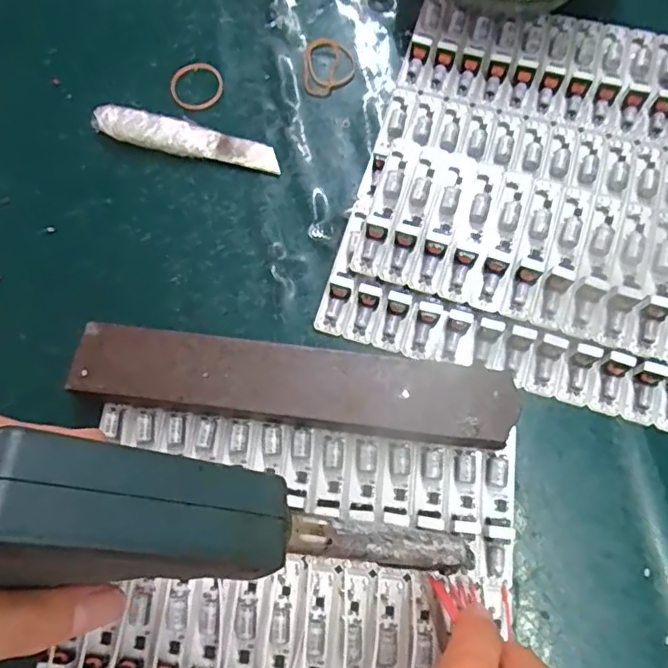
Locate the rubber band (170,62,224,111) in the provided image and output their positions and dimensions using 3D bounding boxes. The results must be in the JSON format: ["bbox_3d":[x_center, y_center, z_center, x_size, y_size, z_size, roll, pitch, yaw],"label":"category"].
[{"bbox_3d":[-0.080,-0.144,0.330,0.030,0.004,0.031,-1,73,2],"label":"rubber band"}]

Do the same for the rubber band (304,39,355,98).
[{"bbox_3d":[-0.003,-0.155,0.329,0.029,0.004,0.040,-1,73,2],"label":"rubber band"}]

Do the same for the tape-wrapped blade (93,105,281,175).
[{"bbox_3d":[-0.080,-0.108,0.314,0.103,0.016,0.018,10,74,5],"label":"tape-wrapped blade"}]

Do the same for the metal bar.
[{"bbox_3d":[-0.018,0.024,0.264,0.197,0.020,0.036,6,73,4],"label":"metal bar"}]

